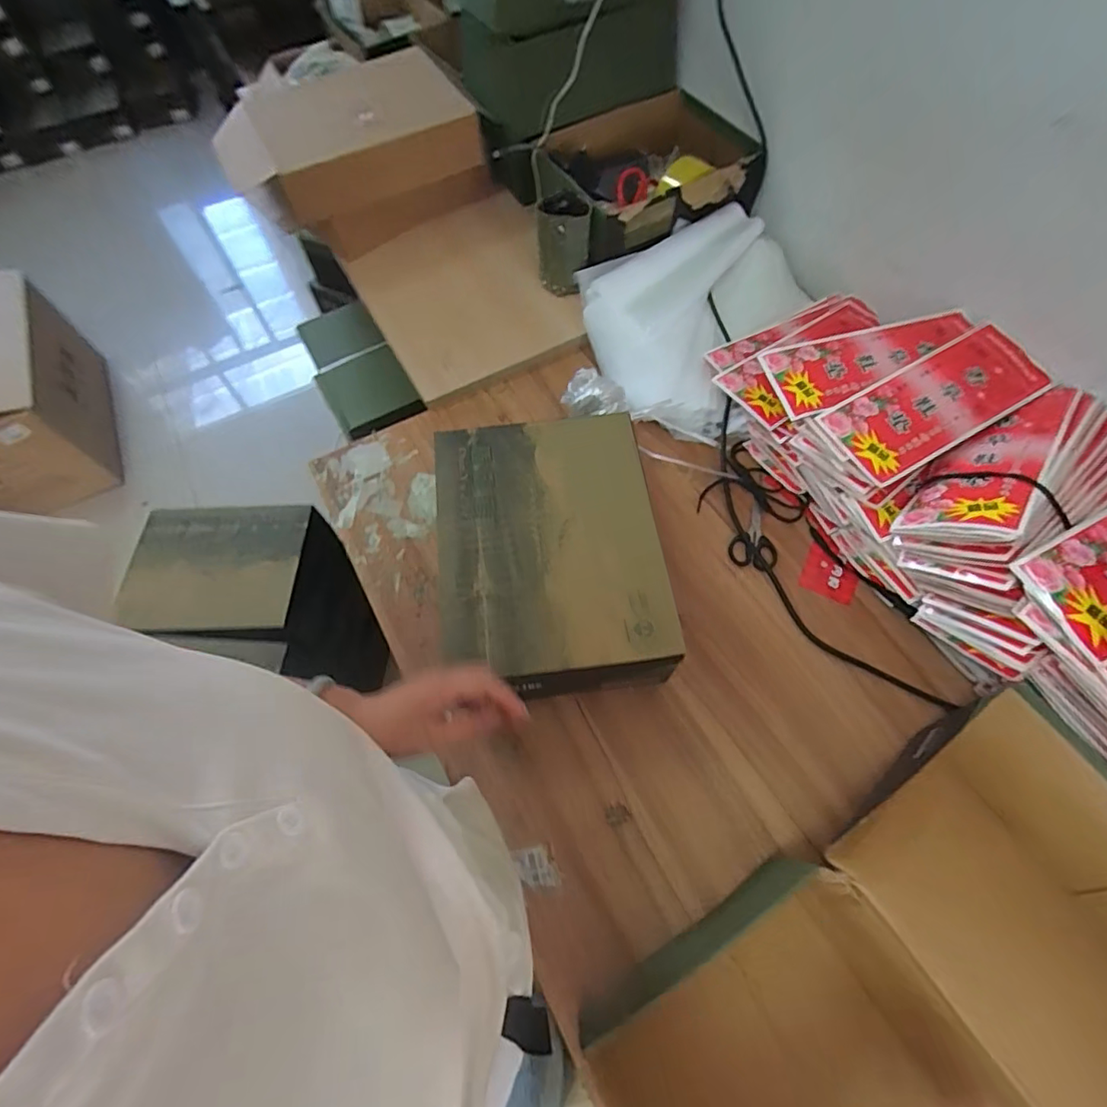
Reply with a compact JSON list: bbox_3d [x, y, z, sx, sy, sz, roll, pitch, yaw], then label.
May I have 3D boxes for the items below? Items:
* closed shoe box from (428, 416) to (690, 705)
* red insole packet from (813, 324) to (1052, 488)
[{"bbox_3d":[-0.003,0.002,0.684,0.256,0.131,0.327,-8,62,-1],"label":"closed shoe box"},{"bbox_3d":[0.489,-0.197,0.700,0.295,0.007,0.117,-27,64,-11],"label":"red insole packet"}]

